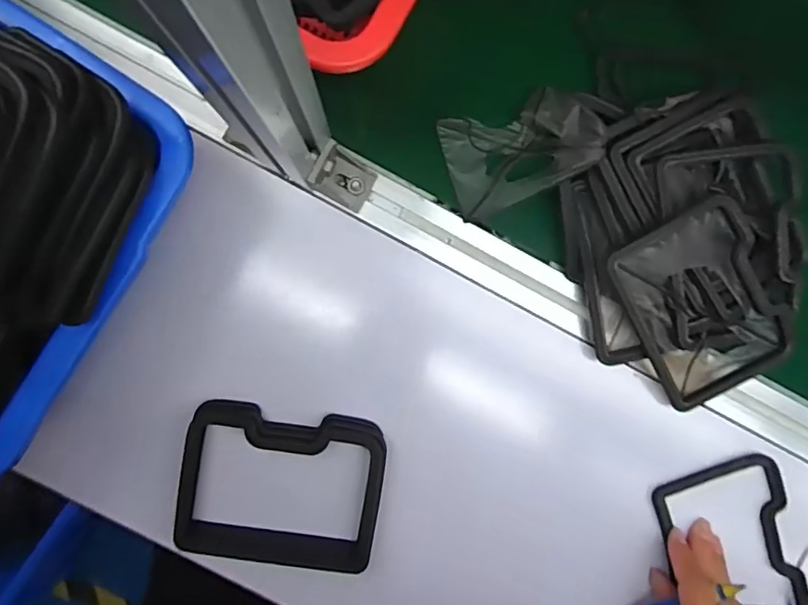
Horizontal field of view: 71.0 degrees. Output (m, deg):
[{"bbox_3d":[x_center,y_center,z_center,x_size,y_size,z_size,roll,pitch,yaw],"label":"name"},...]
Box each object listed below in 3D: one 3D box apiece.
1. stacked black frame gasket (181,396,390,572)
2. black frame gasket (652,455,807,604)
[{"bbox_3d":[-0.094,0.145,0.439,0.149,0.023,0.122,9,91,-3],"label":"stacked black frame gasket"},{"bbox_3d":[0.268,0.206,0.462,0.106,0.015,0.148,-15,92,-2],"label":"black frame gasket"}]

